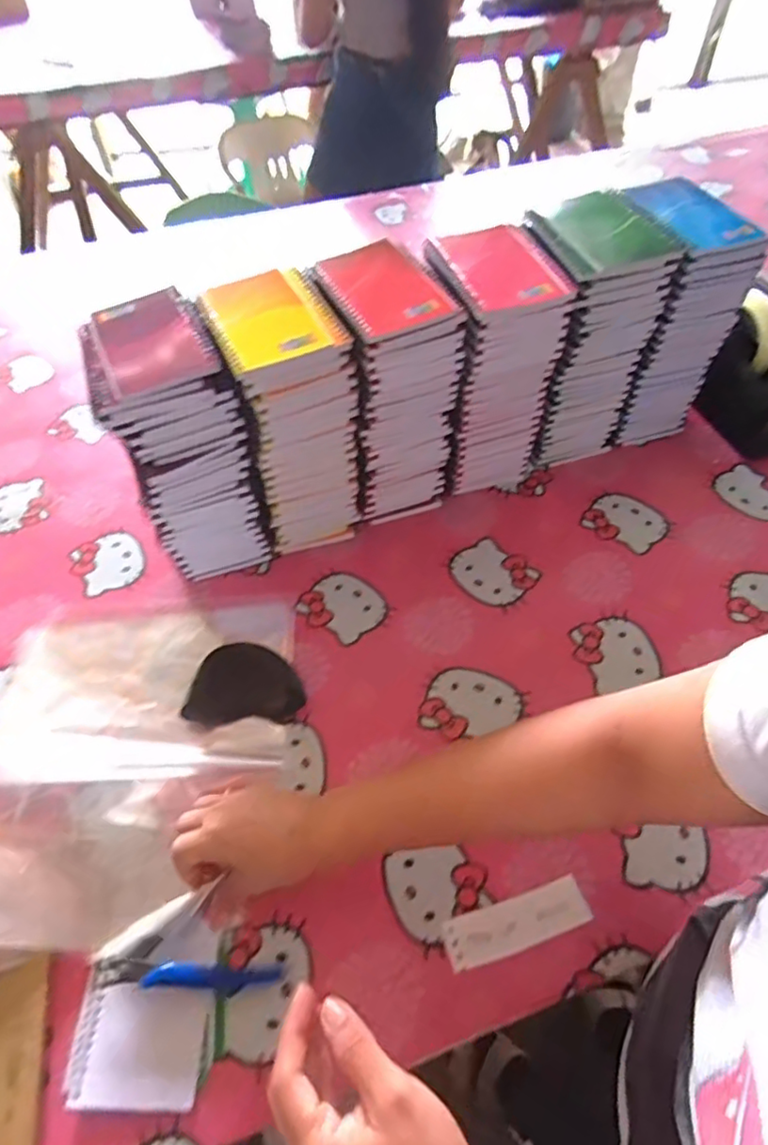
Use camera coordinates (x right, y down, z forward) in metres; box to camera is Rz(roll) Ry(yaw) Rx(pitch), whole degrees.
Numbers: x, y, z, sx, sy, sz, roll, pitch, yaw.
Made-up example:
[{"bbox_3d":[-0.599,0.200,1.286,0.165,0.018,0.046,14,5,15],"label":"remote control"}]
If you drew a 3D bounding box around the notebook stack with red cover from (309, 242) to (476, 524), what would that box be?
[{"bbox_3d":[0.005,-0.186,0.604,0.102,0.227,0.141,-16,57,-9],"label":"notebook stack with red cover"}]

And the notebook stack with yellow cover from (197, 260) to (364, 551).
[{"bbox_3d":[-0.087,-0.147,0.582,0.104,0.226,0.136,-17,57,-10],"label":"notebook stack with yellow cover"}]

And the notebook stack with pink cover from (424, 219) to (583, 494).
[{"bbox_3d":[0.104,-0.212,0.617,0.100,0.226,0.131,-16,57,-9],"label":"notebook stack with pink cover"}]

